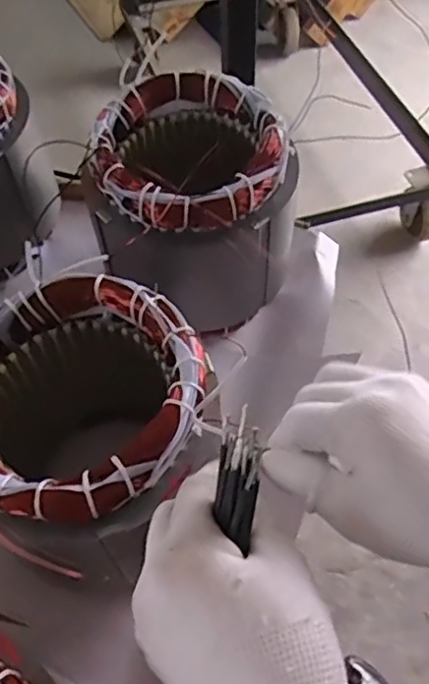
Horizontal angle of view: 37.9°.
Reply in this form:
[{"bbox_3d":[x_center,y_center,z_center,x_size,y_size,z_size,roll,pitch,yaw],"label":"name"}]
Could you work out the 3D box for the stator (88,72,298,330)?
[{"bbox_3d":[-0.013,-0.102,0.477,0.141,0.140,0.132,-1,57,0],"label":"stator"}]

